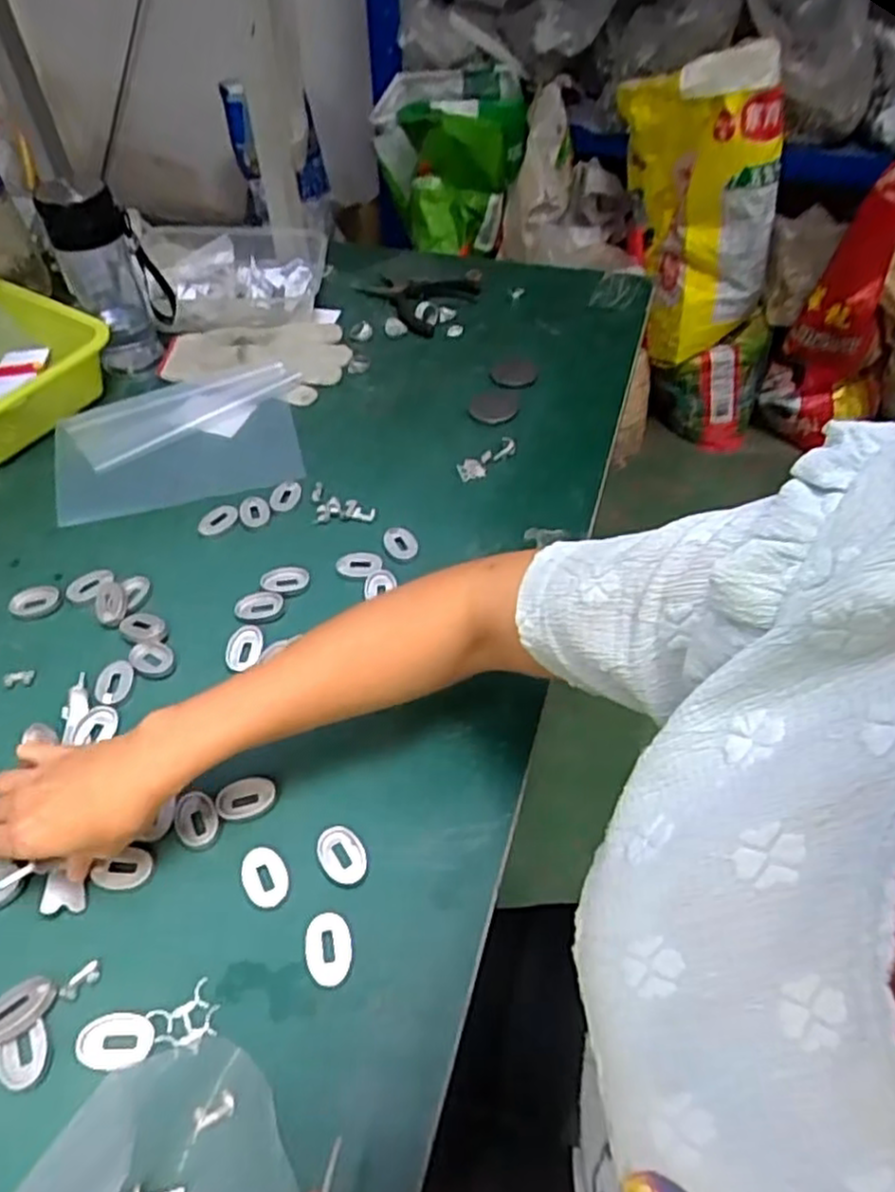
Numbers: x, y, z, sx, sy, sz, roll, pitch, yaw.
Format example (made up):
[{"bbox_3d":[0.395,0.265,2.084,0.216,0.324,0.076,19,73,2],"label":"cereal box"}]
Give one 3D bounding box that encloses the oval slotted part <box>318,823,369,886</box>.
[{"bbox_3d":[-0.066,0.161,0.464,0.027,0.004,0.037,-31,57,-23],"label":"oval slotted part"}]

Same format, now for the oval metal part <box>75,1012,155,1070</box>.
[{"bbox_3d":[-0.179,0.239,0.401,0.038,0.006,0.027,-1,50,-1],"label":"oval metal part"}]

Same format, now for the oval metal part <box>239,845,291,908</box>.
[{"bbox_3d":[-0.112,0.171,0.457,0.026,0.004,0.039,-22,54,-17],"label":"oval metal part"}]

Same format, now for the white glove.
[{"bbox_3d":[-0.213,-0.269,0.814,0.197,0.014,0.135,10,51,8],"label":"white glove"}]

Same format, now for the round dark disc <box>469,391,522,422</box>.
[{"bbox_3d":[0.048,-0.194,0.757,0.049,0.005,0.056,7,51,6],"label":"round dark disc"}]

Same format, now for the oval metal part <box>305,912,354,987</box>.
[{"bbox_3d":[-0.068,0.203,0.430,0.026,0.004,0.039,-5,50,-4],"label":"oval metal part"}]

